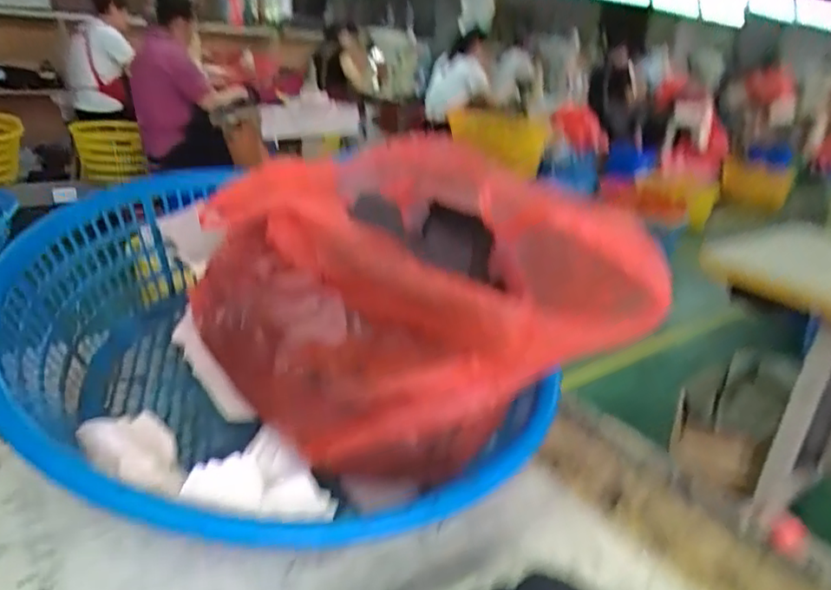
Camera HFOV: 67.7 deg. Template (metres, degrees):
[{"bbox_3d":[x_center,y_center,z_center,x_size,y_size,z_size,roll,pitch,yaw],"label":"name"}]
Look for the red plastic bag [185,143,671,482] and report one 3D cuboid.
[{"bbox_3d":[-0.004,-0.003,0.601,0.431,0.254,0.252,14,25,20],"label":"red plastic bag"}]

